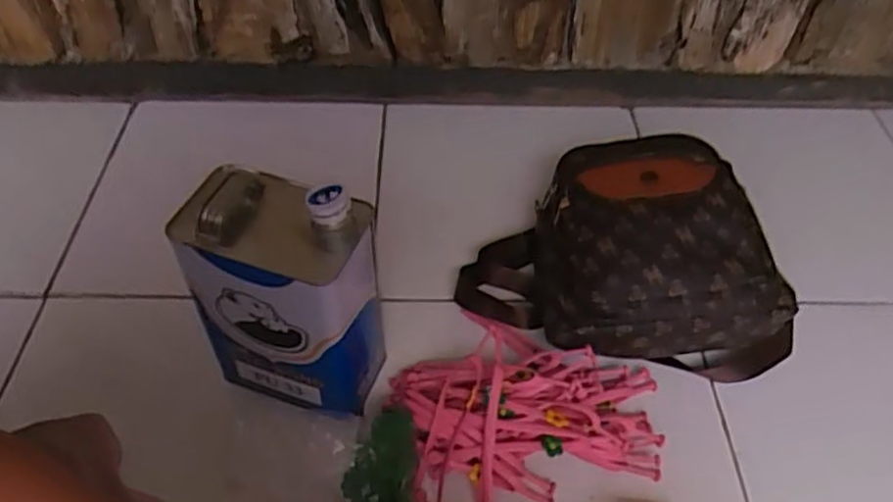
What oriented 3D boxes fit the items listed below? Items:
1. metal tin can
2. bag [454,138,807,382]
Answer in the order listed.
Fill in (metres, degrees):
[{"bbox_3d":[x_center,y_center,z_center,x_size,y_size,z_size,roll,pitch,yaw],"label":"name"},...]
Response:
[{"bbox_3d":[-0.154,0.038,0.707,0.165,0.247,0.124,17,50,13],"label":"metal tin can"},{"bbox_3d":[0.213,-0.027,0.842,0.372,0.157,0.303,4,48,1],"label":"bag"}]

